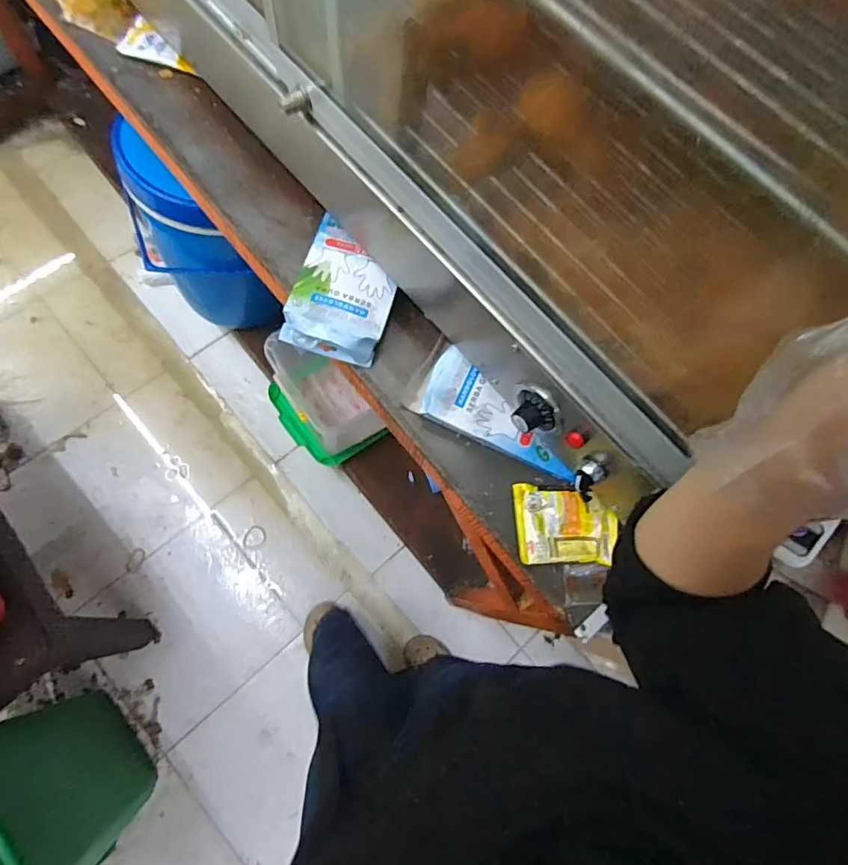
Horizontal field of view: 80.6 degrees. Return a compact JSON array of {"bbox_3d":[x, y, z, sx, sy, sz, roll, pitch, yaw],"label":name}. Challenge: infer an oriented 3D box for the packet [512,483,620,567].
[{"bbox_3d":[0.156,0.100,0.551,0.106,0.012,0.084,0,74,-2],"label":"packet"}]

